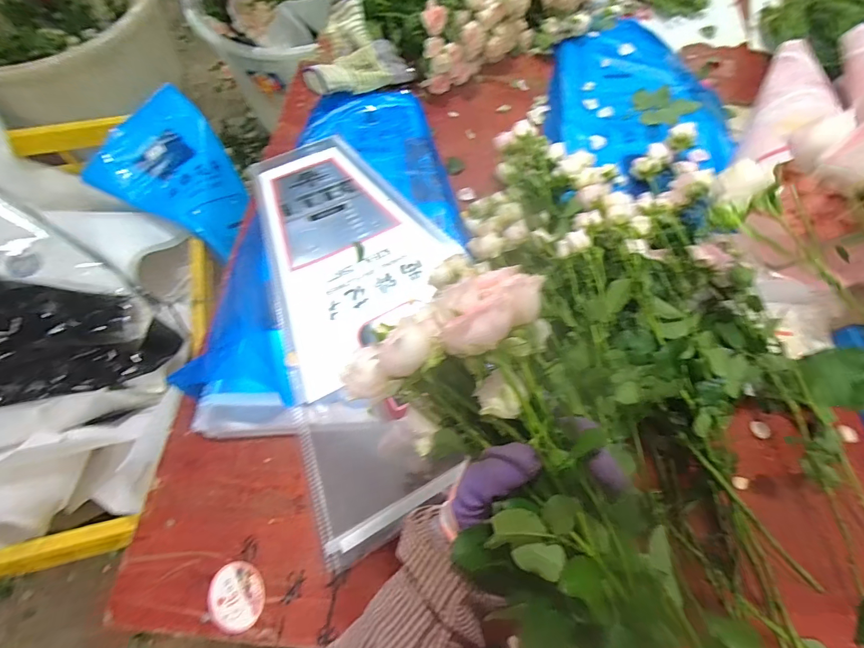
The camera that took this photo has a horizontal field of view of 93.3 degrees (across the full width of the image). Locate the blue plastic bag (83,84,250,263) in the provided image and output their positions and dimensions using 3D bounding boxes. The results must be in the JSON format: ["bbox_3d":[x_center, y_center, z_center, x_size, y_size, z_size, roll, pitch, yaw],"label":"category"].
[{"bbox_3d":[-0.624,-0.398,1.049,0.510,0.120,0.305,31,69,11],"label":"blue plastic bag"}]

